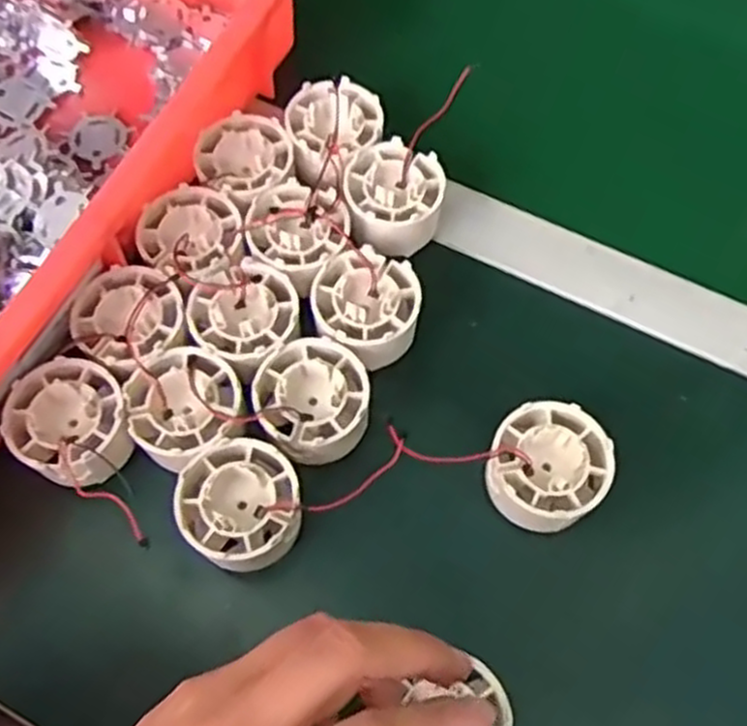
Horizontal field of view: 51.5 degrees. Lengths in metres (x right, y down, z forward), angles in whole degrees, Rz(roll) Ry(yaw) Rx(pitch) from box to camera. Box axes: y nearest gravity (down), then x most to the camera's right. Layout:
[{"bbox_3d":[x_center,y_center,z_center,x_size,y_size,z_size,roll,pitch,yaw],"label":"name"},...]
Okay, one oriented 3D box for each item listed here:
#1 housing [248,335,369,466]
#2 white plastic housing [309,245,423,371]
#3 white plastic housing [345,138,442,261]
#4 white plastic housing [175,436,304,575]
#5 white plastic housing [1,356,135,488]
[{"bbox_3d":[-0.029,0.017,0.361,0.050,0.028,0.055,0,66,0],"label":"housing"},{"bbox_3d":[-0.004,-0.023,0.389,0.050,0.045,0.051,0,66,0],"label":"white plastic housing"},{"bbox_3d":[0.011,-0.082,0.411,0.049,0.041,0.057,-3,66,-2],"label":"white plastic housing"},{"bbox_3d":[-0.057,0.063,0.342,0.050,0.034,0.052,0,66,0],"label":"white plastic housing"},{"bbox_3d":[-0.139,0.027,0.358,0.050,0.032,0.053,-39,71,-16],"label":"white plastic housing"}]

